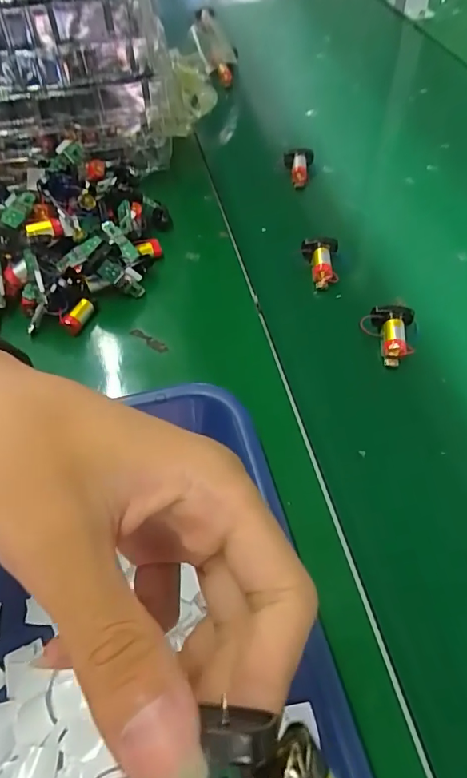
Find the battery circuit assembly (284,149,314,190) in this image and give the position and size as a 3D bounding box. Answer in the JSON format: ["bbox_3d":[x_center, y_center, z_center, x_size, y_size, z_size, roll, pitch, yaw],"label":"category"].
[{"bbox_3d":[0.070,-0.243,0.522,0.031,0.020,0.048,6,55,8],"label":"battery circuit assembly"}]

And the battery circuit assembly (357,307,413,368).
[{"bbox_3d":[0.120,-0.044,0.375,0.039,0.020,0.045,8,55,9],"label":"battery circuit assembly"}]

